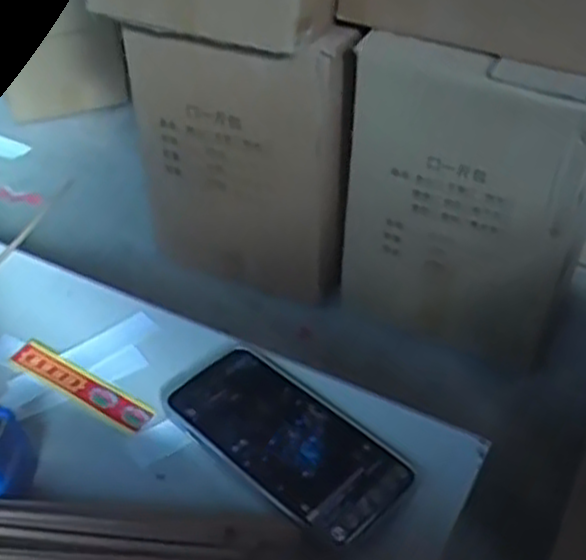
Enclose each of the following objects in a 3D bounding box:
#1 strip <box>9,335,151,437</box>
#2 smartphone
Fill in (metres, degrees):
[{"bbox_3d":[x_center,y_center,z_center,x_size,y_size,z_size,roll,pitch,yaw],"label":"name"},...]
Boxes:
[{"bbox_3d":[-0.145,0.072,0.537,0.114,0.005,0.028,27,43,22],"label":"strip"},{"bbox_3d":[-0.004,0.098,0.497,0.152,0.015,0.079,30,48,31],"label":"smartphone"}]

